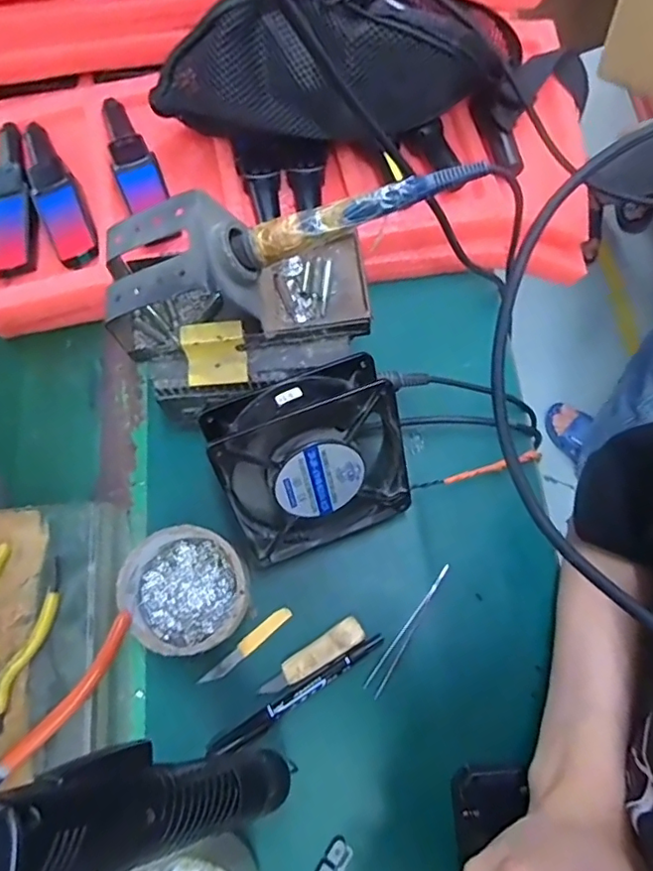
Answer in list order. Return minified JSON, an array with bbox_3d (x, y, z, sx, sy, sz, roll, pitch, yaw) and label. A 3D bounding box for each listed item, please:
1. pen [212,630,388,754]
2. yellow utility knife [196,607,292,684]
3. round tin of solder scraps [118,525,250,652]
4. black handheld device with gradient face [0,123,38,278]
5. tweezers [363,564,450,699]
[{"bbox_3d":[-0.018,0.178,0.383,0.133,0.008,0.013,-32,75,-10],"label":"pen"},{"bbox_3d":[-0.057,0.151,0.398,0.076,0.004,0.011,-39,77,-11],"label":"yellow utility knife"},{"bbox_3d":[-0.094,0.104,0.385,0.083,0.056,0.080,0,73,0],"label":"round tin of solder scraps"},{"bbox_3d":[-0.265,-0.204,0.468,0.039,0.013,0.152,-9,73,-3],"label":"black handheld device with gradient face"},{"bbox_3d":[0.058,0.138,0.401,0.012,0.004,0.104,31,75,9],"label":"tweezers"}]

